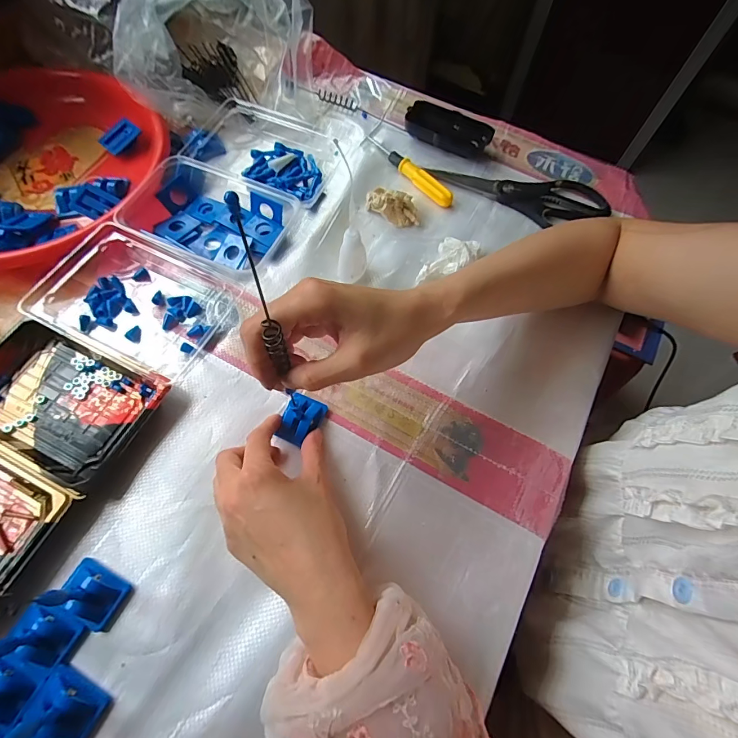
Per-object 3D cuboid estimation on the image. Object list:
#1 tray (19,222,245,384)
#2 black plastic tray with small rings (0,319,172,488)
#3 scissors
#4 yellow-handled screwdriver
[{"bbox_3d":[-0.225,-0.068,0.387,0.170,0.030,0.121,23,66,7],"label":"tray"},{"bbox_3d":[-0.270,0.025,0.346,0.163,0.022,0.105,23,66,7],"label":"black plastic tray with small rings"},{"bbox_3d":[0.178,-0.203,0.478,0.210,0.012,0.067,7,65,0],"label":"scissors"},{"bbox_3d":[0.047,-0.244,0.486,0.017,0.017,0.140,-36,72,-18],"label":"yellow-handled screwdriver"}]

